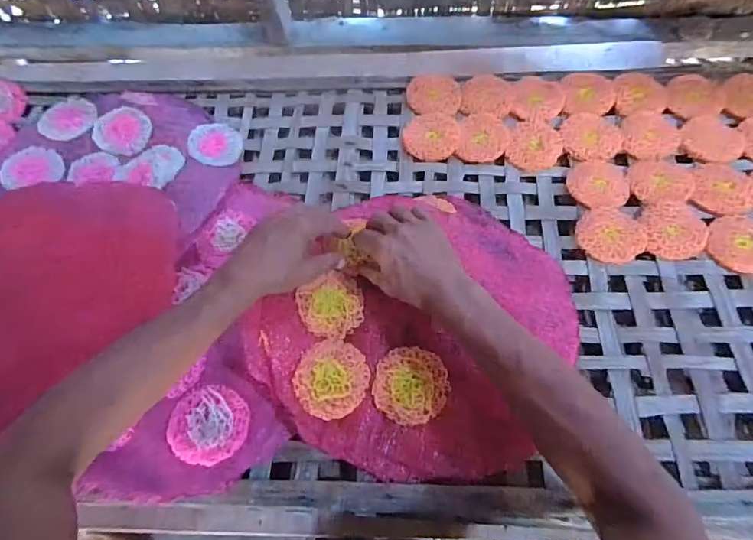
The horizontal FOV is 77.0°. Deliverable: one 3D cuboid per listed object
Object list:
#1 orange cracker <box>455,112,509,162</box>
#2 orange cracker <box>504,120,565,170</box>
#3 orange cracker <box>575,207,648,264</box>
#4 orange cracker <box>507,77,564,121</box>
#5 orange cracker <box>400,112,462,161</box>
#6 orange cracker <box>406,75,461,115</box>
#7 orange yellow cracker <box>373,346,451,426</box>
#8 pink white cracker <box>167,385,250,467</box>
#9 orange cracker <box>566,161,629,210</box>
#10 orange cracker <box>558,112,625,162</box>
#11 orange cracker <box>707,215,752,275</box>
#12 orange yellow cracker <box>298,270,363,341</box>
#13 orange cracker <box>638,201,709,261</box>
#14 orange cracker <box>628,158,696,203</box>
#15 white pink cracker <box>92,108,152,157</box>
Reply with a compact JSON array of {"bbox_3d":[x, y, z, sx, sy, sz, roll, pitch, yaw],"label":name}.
[{"bbox_3d":[0.147,-0.184,0.659,0.067,0.017,0.077,6,63,7],"label":"orange cracker"},{"bbox_3d":[0.218,-0.171,0.652,0.072,0.017,0.077,-2,62,3],"label":"orange cracker"},{"bbox_3d":[0.289,-0.044,0.587,0.078,0.010,0.075,-11,62,-2],"label":"orange cracker"},{"bbox_3d":[0.230,-0.246,0.678,0.072,0.015,0.081,35,70,20],"label":"orange cracker"},{"bbox_3d":[0.077,-0.188,0.662,0.077,0.014,0.078,1,62,4],"label":"orange cracker"},{"bbox_3d":[0.084,-0.257,0.692,0.077,0.014,0.068,4,63,6],"label":"orange cracker"},{"bbox_3d":[0.035,0.118,0.493,0.075,0.007,0.078,-2,62,3],"label":"orange yellow cracker"},{"bbox_3d":[-0.171,0.157,0.481,0.075,0.011,0.075,2,62,5],"label":"pink white cracker"},{"bbox_3d":[0.291,-0.111,0.619,0.076,0.009,0.070,-3,62,2],"label":"orange cracker"},{"bbox_3d":[0.298,-0.185,0.655,0.083,0.006,0.083,-2,62,3],"label":"orange cracker"},{"bbox_3d":[0.442,-0.032,0.571,0.077,0.010,0.079,-2,62,3],"label":"orange cracker"},{"bbox_3d":[-0.048,0.041,0.528,0.072,0.004,0.069,6,69,-17],"label":"orange yellow cracker"},{"bbox_3d":[0.368,-0.049,0.585,0.075,0.014,0.078,-2,62,3],"label":"orange cracker"},{"bbox_3d":[0.374,-0.116,0.618,0.079,0.005,0.070,3,63,5],"label":"orange cracker"},{"bbox_3d":[-0.358,-0.198,0.671,0.091,0.007,0.073,34,69,19],"label":"white pink cracker"}]

